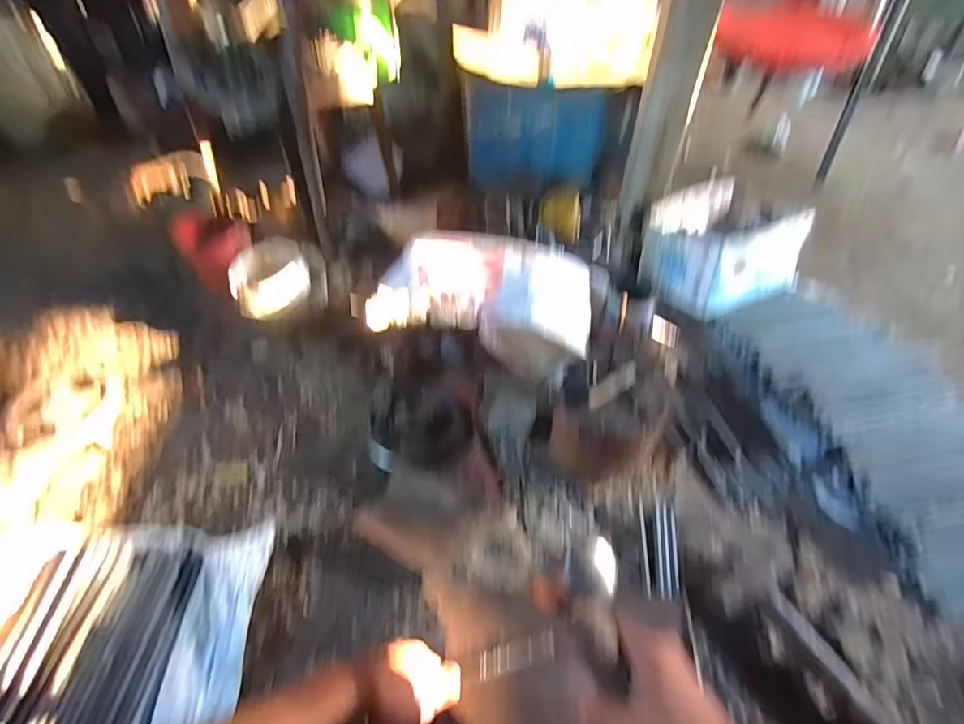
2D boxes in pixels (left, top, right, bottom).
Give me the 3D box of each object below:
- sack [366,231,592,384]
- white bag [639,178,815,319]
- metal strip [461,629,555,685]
[{"bbox_3d":[0.021,-0.157,1.002,0.421,0.125,0.341,10,49,9],"label":"sack"},{"bbox_3d":[0.609,-0.307,1.226,0.380,0.212,0.328,-24,52,-20],"label":"white bag"},{"bbox_3d":[0.030,0.315,0.505,0.101,0.009,0.027,-16,51,-5],"label":"metal strip"}]

